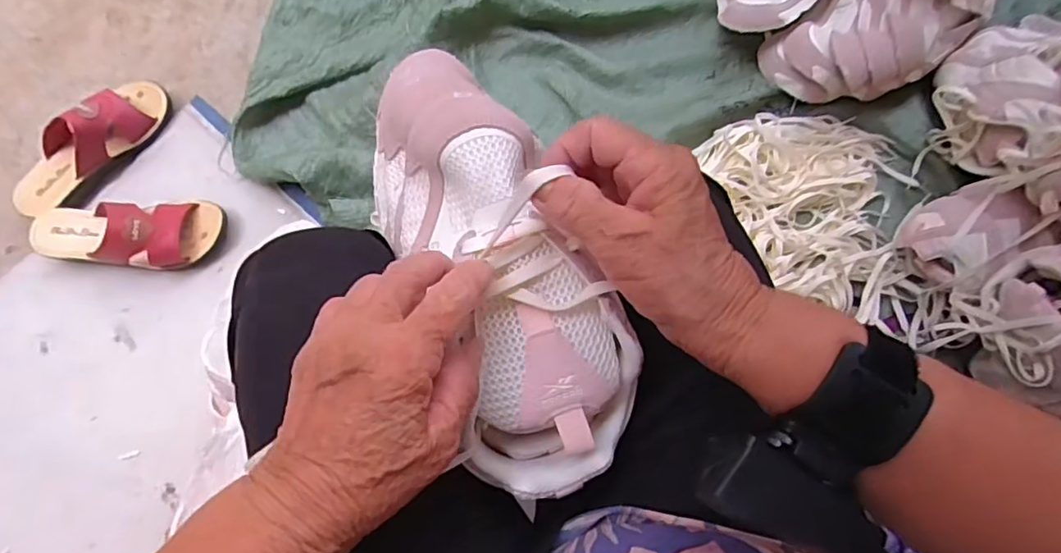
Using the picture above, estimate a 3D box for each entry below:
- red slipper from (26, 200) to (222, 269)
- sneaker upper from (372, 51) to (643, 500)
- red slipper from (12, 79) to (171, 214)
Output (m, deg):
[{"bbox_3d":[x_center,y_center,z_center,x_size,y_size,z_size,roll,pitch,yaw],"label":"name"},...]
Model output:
[{"bbox_3d":[-0.508,-0.052,0.727,0.223,0.079,0.084,-4,81,-3],"label":"red slipper"},{"bbox_3d":[-0.025,-0.014,0.327,0.098,0.070,0.266,-24,79,-6],"label":"sneaker upper"},{"bbox_3d":[-0.578,-0.174,0.757,0.076,0.076,0.226,42,82,4],"label":"red slipper"}]

